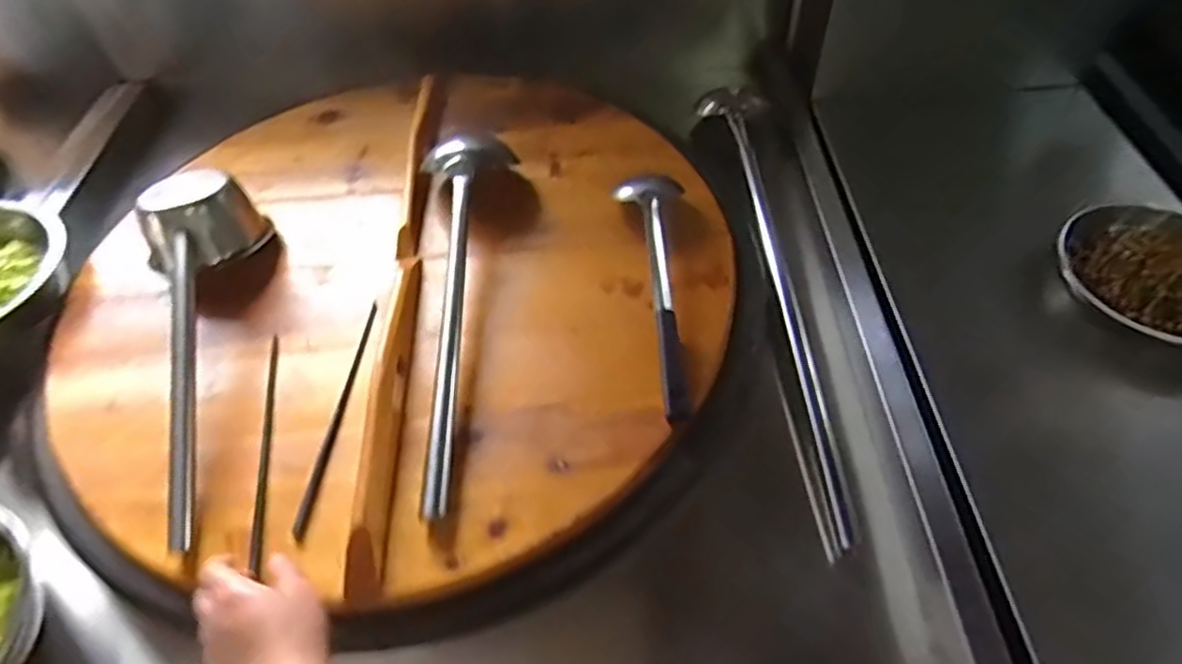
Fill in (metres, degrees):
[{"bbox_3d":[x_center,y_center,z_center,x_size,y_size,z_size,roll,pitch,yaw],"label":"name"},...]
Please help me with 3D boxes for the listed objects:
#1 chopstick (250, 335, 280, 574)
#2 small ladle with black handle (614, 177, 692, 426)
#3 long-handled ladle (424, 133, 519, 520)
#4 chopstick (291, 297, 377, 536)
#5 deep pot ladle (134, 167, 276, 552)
[{"bbox_3d":[-0.318,0.107,0.665,0.013,0.011,0.250,-11,51,-6],"label":"chopstick"},{"bbox_3d":[0.071,-0.052,0.729,0.075,0.058,0.314,-2,52,1],"label":"small ladle with black handle"},{"bbox_3d":[-0.129,-0.049,0.719,0.098,0.087,0.475,-6,52,-2],"label":"long-handled ladle"},{"bbox_3d":[-0.255,0.076,0.679,0.014,0.011,0.262,2,52,5],"label":"chopstick"},{"bbox_3d":[-0.395,-0.005,0.697,0.123,0.096,0.425,-18,53,-11],"label":"deep pot ladle"}]

